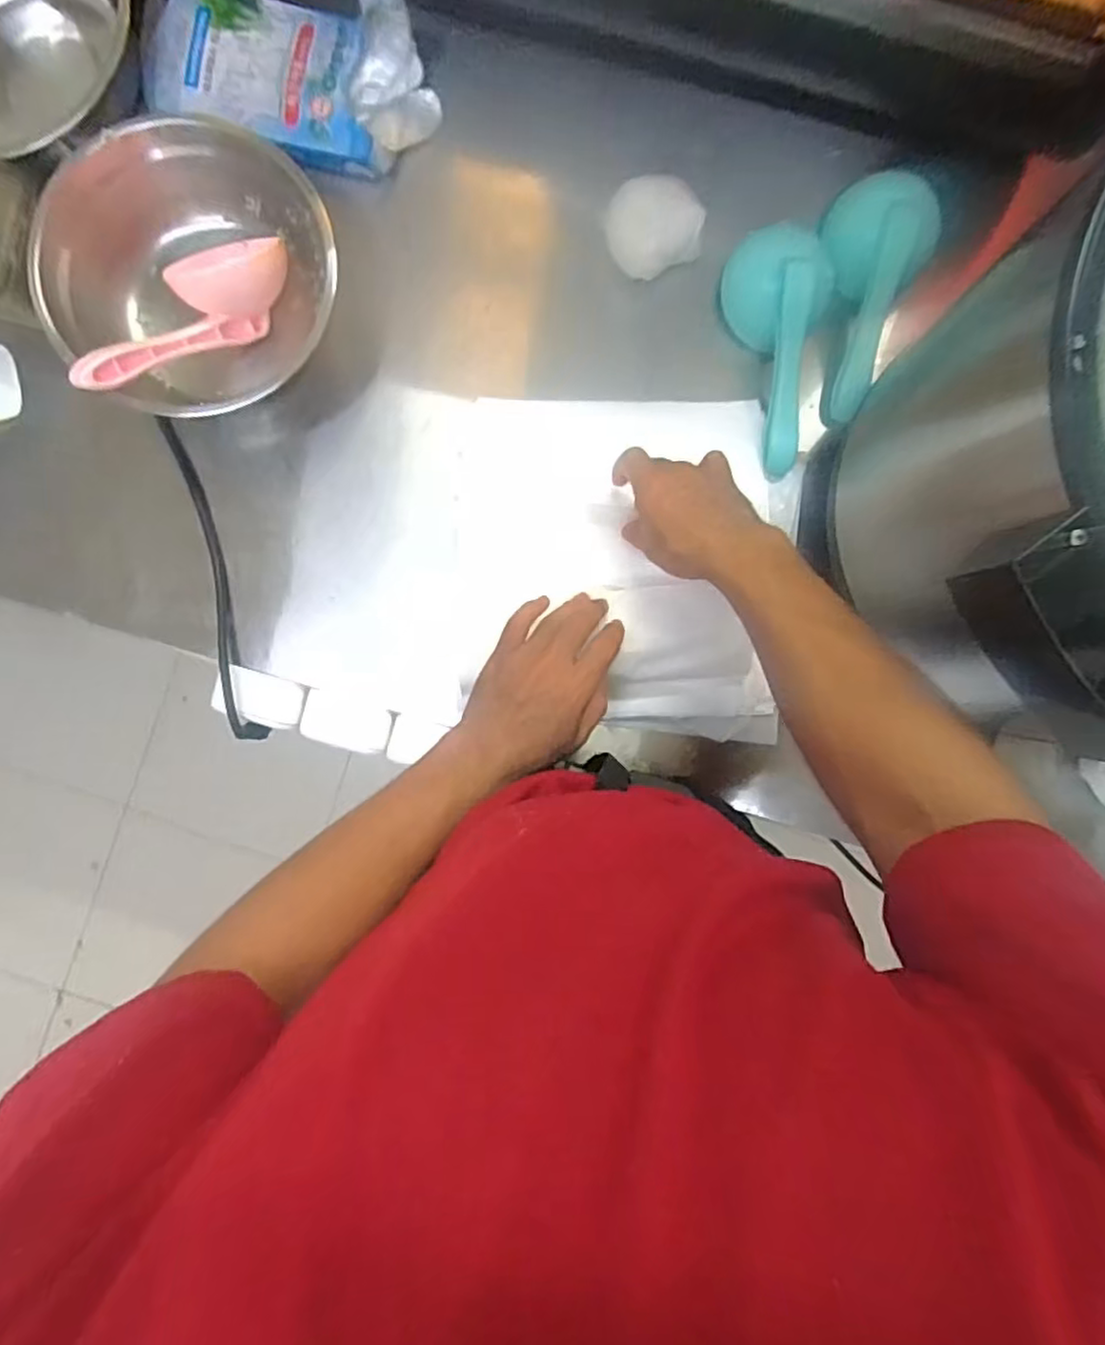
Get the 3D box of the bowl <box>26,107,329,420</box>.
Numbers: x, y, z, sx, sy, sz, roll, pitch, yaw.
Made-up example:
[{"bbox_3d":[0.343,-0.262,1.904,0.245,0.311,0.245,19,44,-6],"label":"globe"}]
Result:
[{"bbox_3d":[-0.290,-0.326,0.560,0.226,0.094,0.214,-5,90,0],"label":"bowl"}]

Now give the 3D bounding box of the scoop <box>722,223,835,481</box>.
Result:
[{"bbox_3d":[0.205,-0.273,0.581,0.082,0.070,0.192,-8,103,0],"label":"scoop"}]

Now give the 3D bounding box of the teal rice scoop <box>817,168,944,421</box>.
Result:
[{"bbox_3d":[0.276,-0.320,0.589,0.076,0.053,0.190,3,109,0],"label":"teal rice scoop"}]

